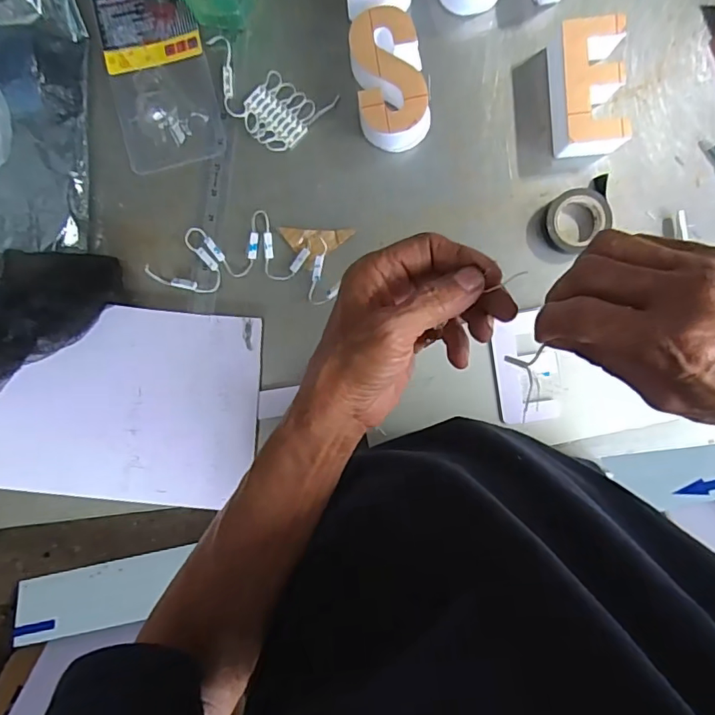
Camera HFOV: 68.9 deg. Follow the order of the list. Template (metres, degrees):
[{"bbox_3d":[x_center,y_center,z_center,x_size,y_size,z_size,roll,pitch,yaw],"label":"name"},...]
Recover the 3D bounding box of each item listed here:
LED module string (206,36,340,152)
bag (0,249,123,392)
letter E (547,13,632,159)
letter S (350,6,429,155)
[{"bbox_3d":[-0.096,-0.256,0.519,0.133,0.008,0.073,26,94,1],"label":"LED module string"},{"bbox_3d":[-0.339,-0.034,0.508,0.202,0.063,0.129,-11,93,3],"label":"bag"},{"bbox_3d":[0.215,-0.247,0.487,0.055,0.044,0.116,-5,93,2],"label":"letter E"},{"bbox_3d":[0.032,-0.262,0.495,0.067,0.045,0.115,-10,93,3],"label":"letter S"}]

